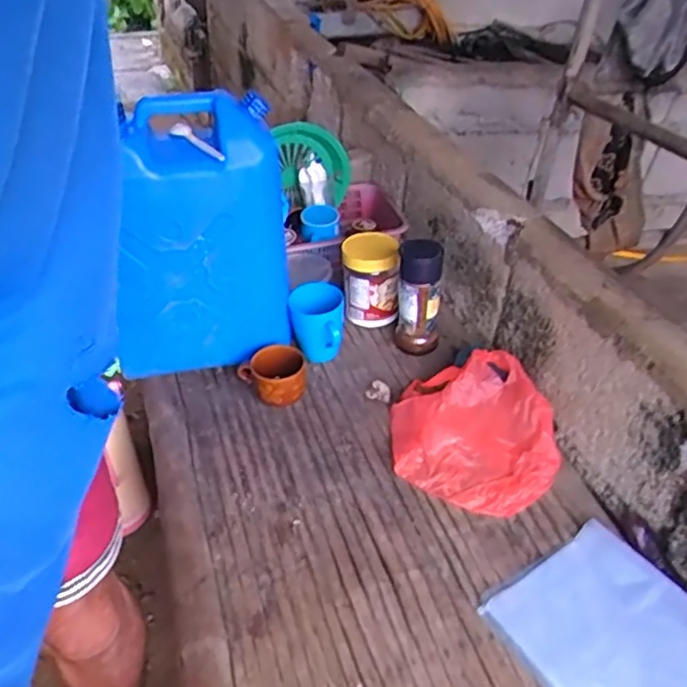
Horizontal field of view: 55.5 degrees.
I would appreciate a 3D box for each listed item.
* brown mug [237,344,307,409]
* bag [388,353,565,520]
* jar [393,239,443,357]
[{"bbox_3d":[-0.102,0.050,0.997,0.108,0.080,0.086,-6,38,-12],"label":"brown mug"},{"bbox_3d":[0.181,0.117,0.904,0.223,0.096,0.215,13,39,13],"label":"bag"},{"bbox_3d":[0.122,-0.075,1.050,0.083,0.194,0.082,2,37,-2],"label":"jar"}]

